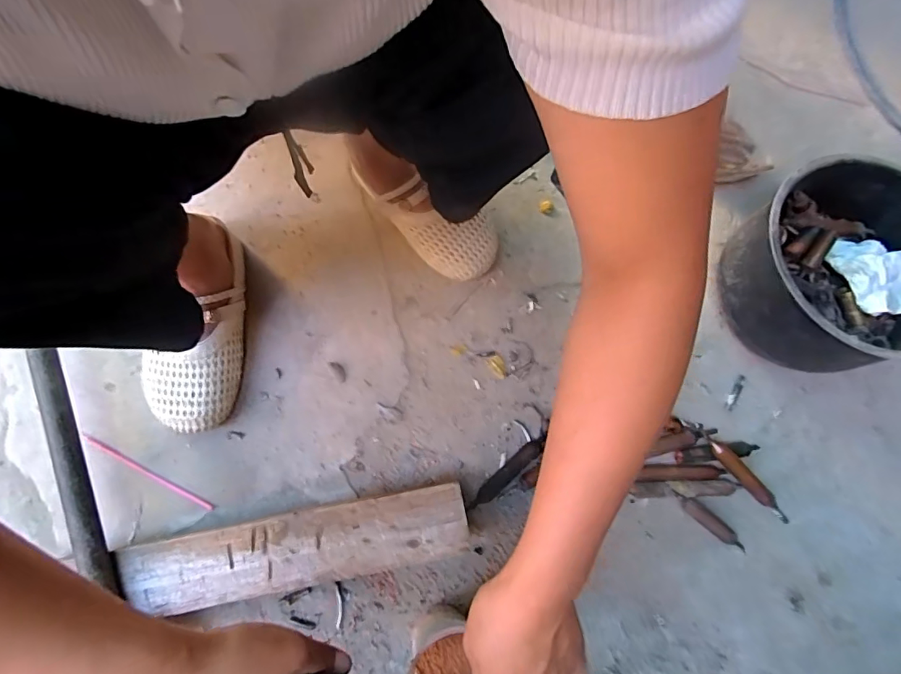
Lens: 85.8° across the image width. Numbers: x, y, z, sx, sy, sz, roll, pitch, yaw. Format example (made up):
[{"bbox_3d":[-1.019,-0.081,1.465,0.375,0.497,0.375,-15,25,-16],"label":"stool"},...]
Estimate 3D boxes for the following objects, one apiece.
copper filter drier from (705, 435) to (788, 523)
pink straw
[{"bbox_3d":[0.352,0.168,0.573,0.139,0.016,0.017,45,78,-6],"label":"copper filter drier"},{"bbox_3d":[-0.343,0.153,0.548,0.166,0.009,0.008,28,77,5],"label":"pink straw"}]

